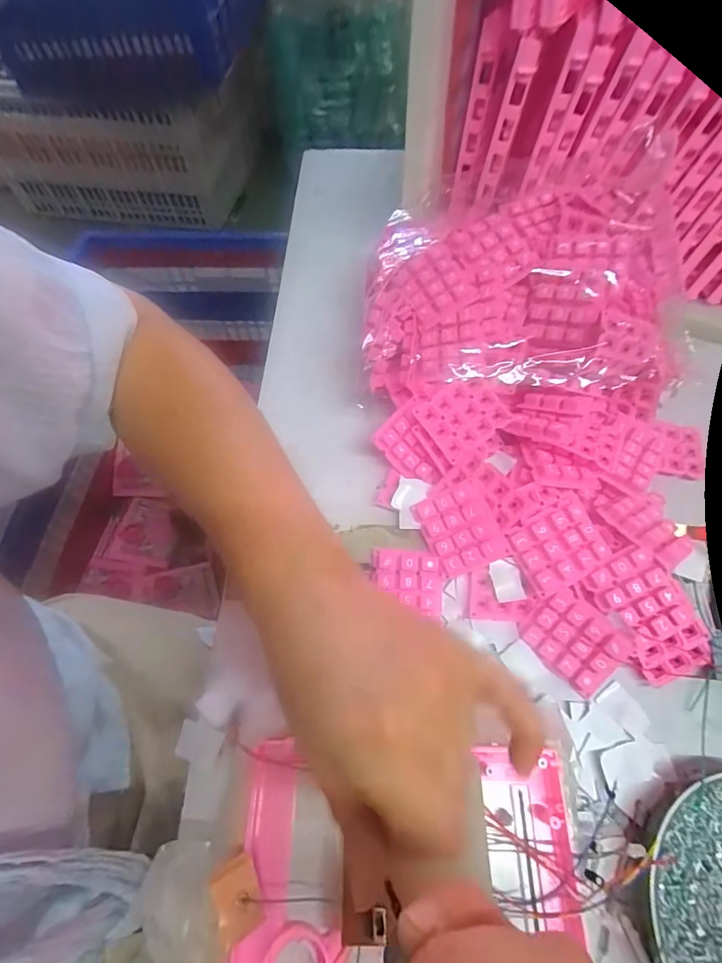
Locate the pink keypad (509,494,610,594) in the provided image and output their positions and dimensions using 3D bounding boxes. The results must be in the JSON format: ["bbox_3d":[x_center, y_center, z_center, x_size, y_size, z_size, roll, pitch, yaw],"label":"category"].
[{"bbox_3d":[0.135,0.043,0.297,0.058,0.011,0.049,-29,73,-5],"label":"pink keypad"}]

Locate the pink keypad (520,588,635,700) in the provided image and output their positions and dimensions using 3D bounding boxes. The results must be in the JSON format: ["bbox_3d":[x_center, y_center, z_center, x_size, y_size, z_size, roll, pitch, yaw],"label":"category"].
[{"bbox_3d":[0.140,0.104,0.287,0.057,0.008,0.045,42,94,20],"label":"pink keypad"}]

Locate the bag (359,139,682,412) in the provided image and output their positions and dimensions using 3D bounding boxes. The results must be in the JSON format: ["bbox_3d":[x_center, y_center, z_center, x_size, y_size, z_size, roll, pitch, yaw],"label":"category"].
[{"bbox_3d":[0.127,-0.161,0.357,0.242,0.070,0.205,3,62,3],"label":"bag"}]

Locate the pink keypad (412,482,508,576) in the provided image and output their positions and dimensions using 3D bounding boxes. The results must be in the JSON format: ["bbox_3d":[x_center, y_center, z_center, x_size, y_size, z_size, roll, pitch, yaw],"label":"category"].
[{"bbox_3d":[0.069,0.033,0.310,0.051,0.009,0.057,-27,71,13],"label":"pink keypad"}]

